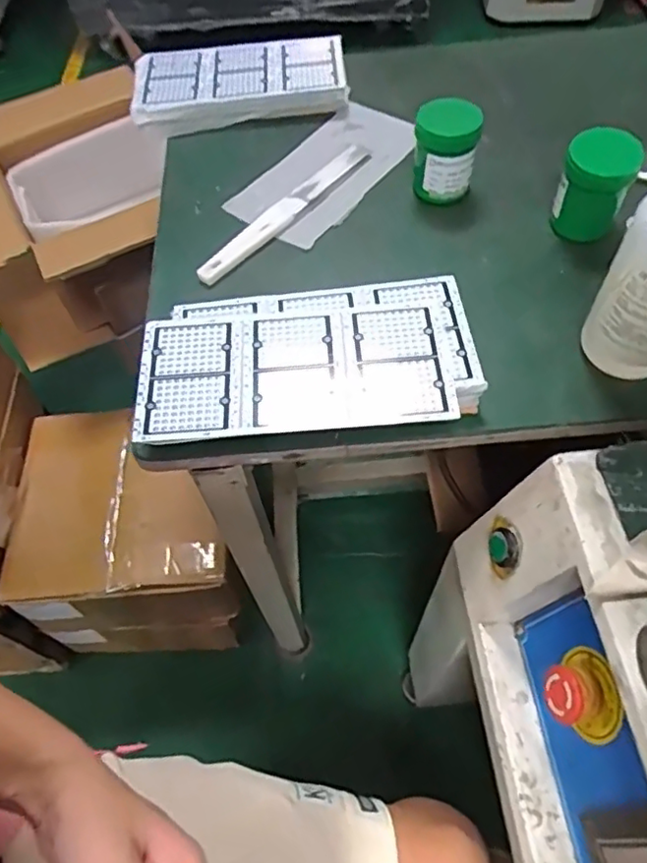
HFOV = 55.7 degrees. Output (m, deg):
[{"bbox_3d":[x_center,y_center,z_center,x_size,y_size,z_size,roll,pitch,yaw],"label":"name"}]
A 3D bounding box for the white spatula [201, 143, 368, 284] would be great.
[{"bbox_3d":[-0.039,-0.226,0.626,0.024,0.015,0.237,35,65,21],"label":"white spatula"}]

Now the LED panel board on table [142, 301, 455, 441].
[{"bbox_3d":[-0.025,-0.051,0.483,0.236,0.014,0.118,-4,57,-1],"label":"LED panel board on table"}]

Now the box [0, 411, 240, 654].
[{"bbox_3d":[-0.296,0.169,1.018,0.311,0.280,0.310,-4,57,-1],"label":"box"}]

